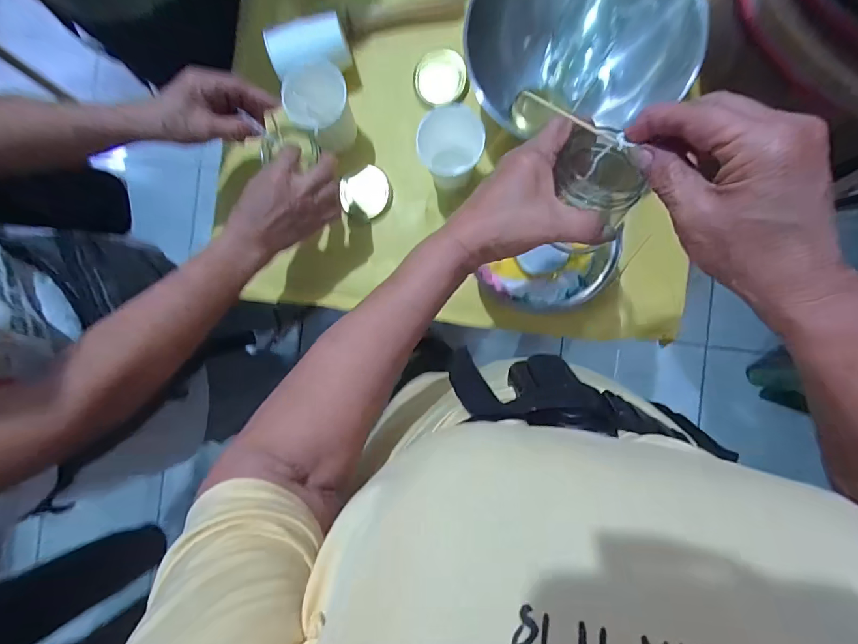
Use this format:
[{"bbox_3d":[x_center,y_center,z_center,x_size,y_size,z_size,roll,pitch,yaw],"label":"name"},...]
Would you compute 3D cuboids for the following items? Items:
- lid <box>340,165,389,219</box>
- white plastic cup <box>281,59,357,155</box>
[{"bbox_3d":[-0.082,-0.165,0.519,0.062,0.011,0.060,0,88,7],"label":"lid"},{"bbox_3d":[-0.123,-0.251,0.474,0.061,0.078,0.072,36,93,7],"label":"white plastic cup"}]

